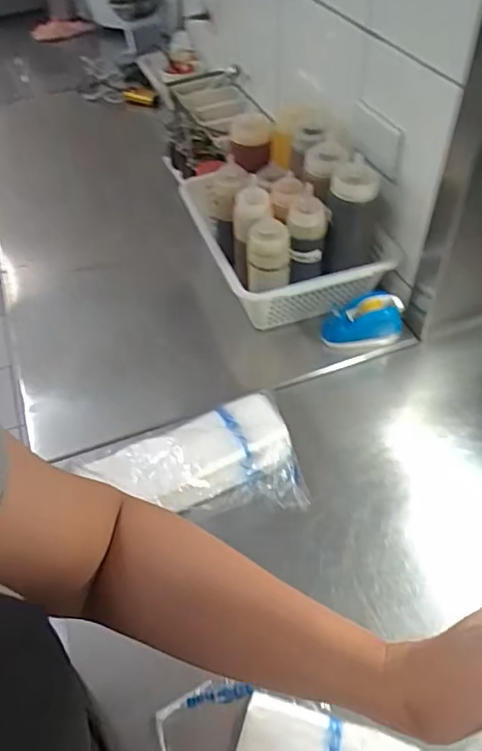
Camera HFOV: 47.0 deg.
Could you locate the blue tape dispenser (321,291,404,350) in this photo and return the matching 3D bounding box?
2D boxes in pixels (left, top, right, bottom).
[{"bbox_3d":[0.180,-0.080,0.840,0.114,0.083,0.048,-7,48,-3],"label":"blue tape dispenser"}]

